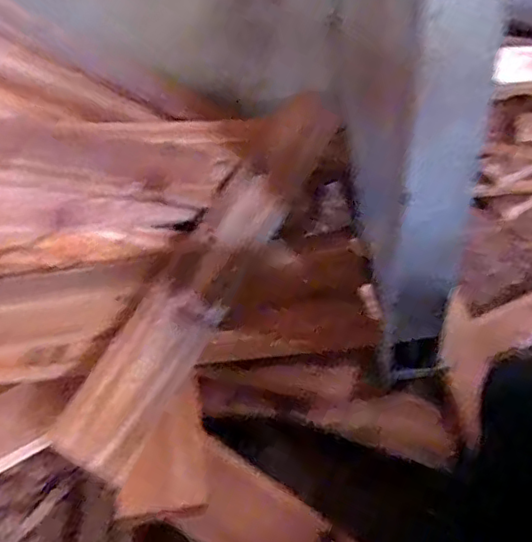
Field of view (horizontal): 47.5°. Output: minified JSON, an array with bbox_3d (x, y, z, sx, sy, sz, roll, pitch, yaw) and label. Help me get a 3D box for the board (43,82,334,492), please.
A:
[{"bbox_3d":[-0.038,-0.031,0.636,0.076,0.015,0.512,42,54,-16],"label":"board"}]

